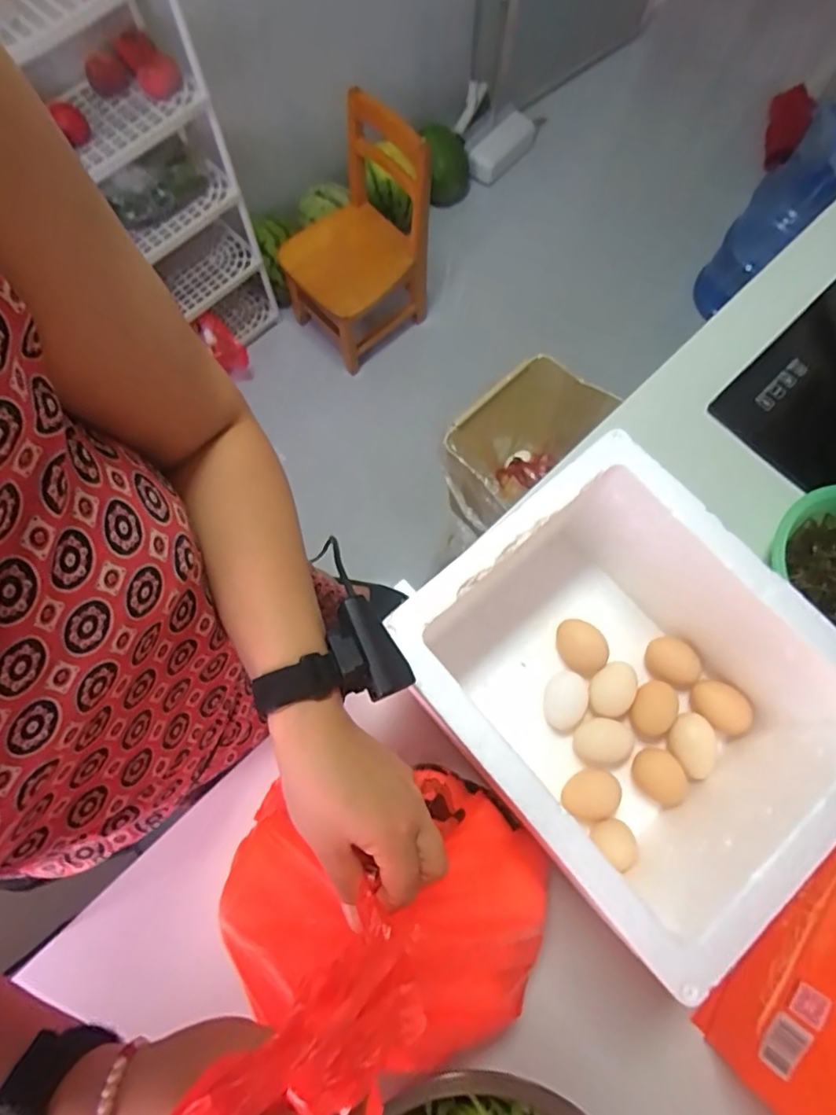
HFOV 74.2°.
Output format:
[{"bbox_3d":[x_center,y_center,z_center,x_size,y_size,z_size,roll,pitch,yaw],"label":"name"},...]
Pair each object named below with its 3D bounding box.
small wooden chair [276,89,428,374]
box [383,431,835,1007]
[{"bbox_3d":[-0.179,-0.895,1.542,0.378,0.619,0.407,42,77,10],"label":"small wooden chair"},{"bbox_3d":[0.166,0.112,0.494,0.264,0.192,0.305,-39,78,-12],"label":"box"}]

